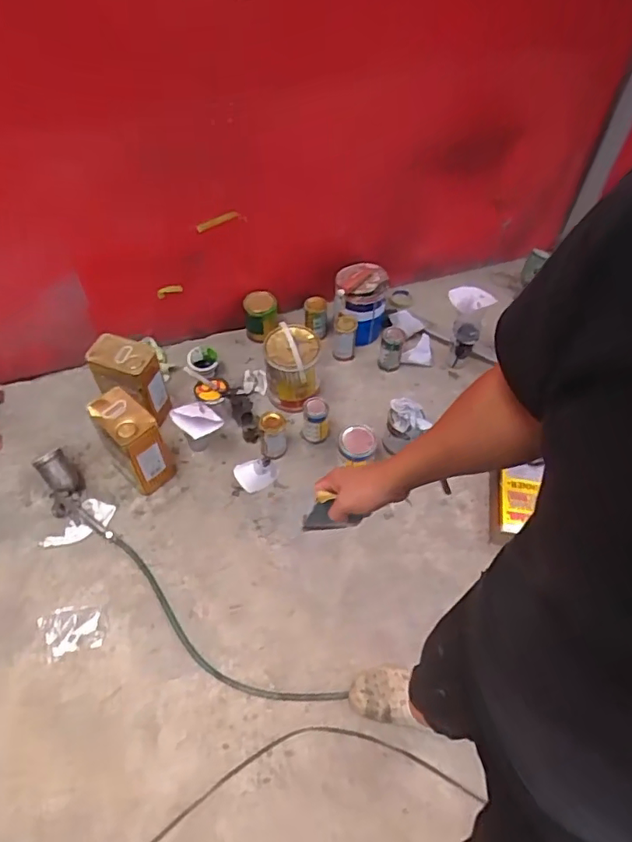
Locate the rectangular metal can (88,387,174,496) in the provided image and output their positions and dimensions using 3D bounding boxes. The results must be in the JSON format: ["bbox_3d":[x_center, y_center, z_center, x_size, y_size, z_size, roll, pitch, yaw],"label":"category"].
[{"bbox_3d":[-0.481,0.058,1.473,0.179,0.244,0.129,29,56,17],"label":"rectangular metal can"}]

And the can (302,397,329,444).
[{"bbox_3d":[-0.001,0.002,1.605,0.077,0.140,0.067,6,53,2],"label":"can"}]

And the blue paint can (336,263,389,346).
[{"bbox_3d":[0.146,-0.389,1.818,0.163,0.201,0.176,1,53,-2],"label":"blue paint can"}]

